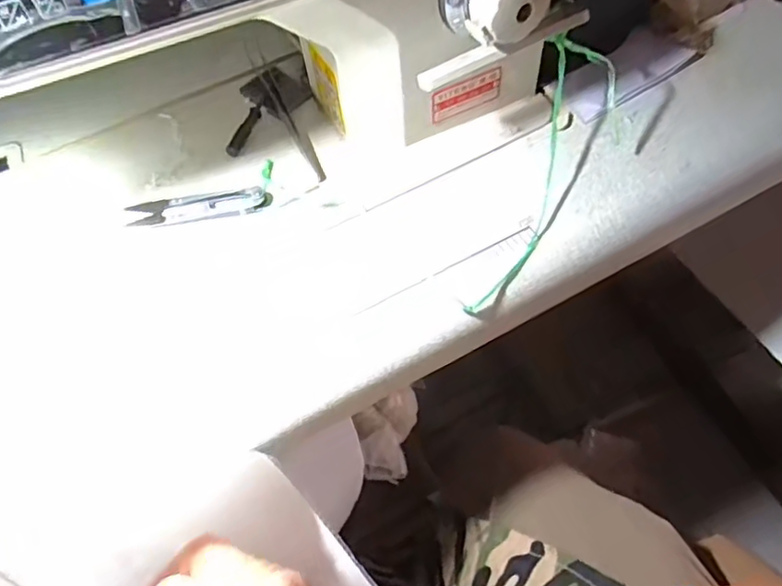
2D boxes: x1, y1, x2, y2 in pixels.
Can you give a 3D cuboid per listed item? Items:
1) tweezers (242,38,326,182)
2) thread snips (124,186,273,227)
[{"bbox_3d":[-0.079,-0.138,0.447,0.011,0.018,0.143,-25,59,-11],"label":"tweezers"},{"bbox_3d":[-0.129,-0.058,0.413,0.094,0.006,0.027,-8,57,-1],"label":"thread snips"}]

